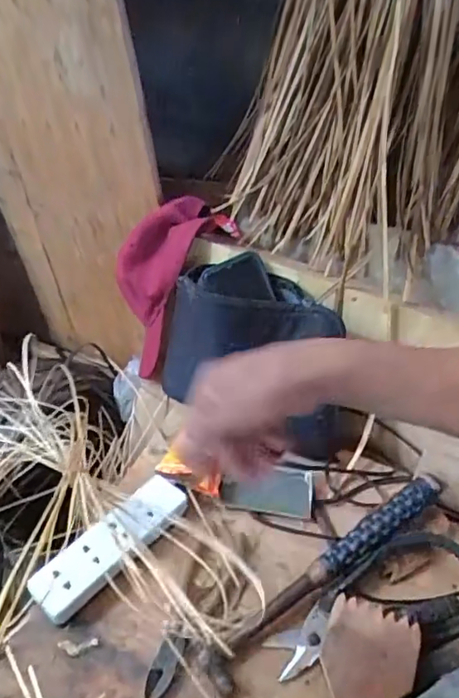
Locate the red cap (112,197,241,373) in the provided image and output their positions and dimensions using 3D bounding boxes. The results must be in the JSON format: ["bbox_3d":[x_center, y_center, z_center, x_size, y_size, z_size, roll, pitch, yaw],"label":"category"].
[{"bbox_3d":[-0.087,-0.080,0.724,0.132,0.250,0.101,26,10,21],"label":"red cap"}]

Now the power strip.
[{"bbox_3d":[-0.115,0.197,0.538,0.058,0.035,0.165,32,48,26],"label":"power strip"}]

